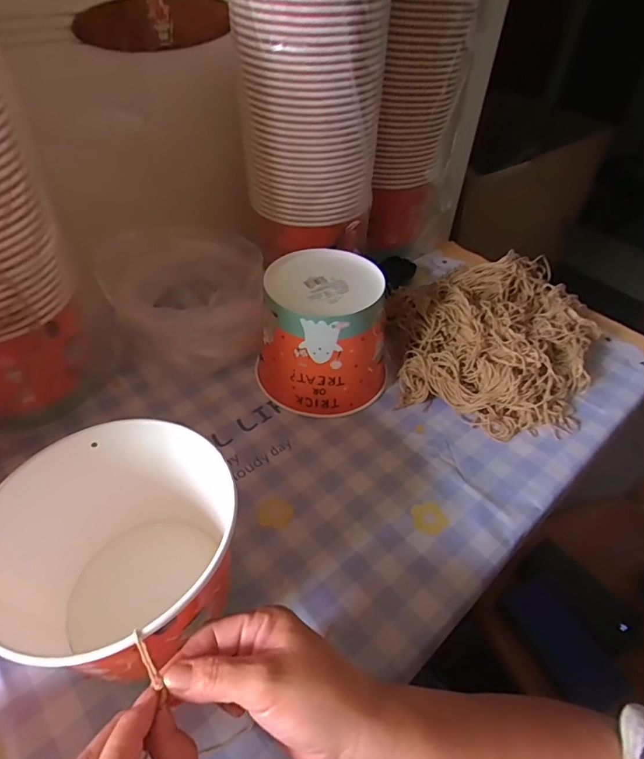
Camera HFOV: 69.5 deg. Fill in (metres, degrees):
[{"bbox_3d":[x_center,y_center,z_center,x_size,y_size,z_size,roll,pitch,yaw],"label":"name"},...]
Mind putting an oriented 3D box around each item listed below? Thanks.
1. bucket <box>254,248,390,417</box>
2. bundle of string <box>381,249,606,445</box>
[{"bbox_3d":[0.005,-0.049,0.533,0.144,0.136,0.123,7,45,4],"label":"bucket"},{"bbox_3d":[0.216,-0.067,0.605,0.258,0.069,0.295,18,47,14],"label":"bundle of string"}]

